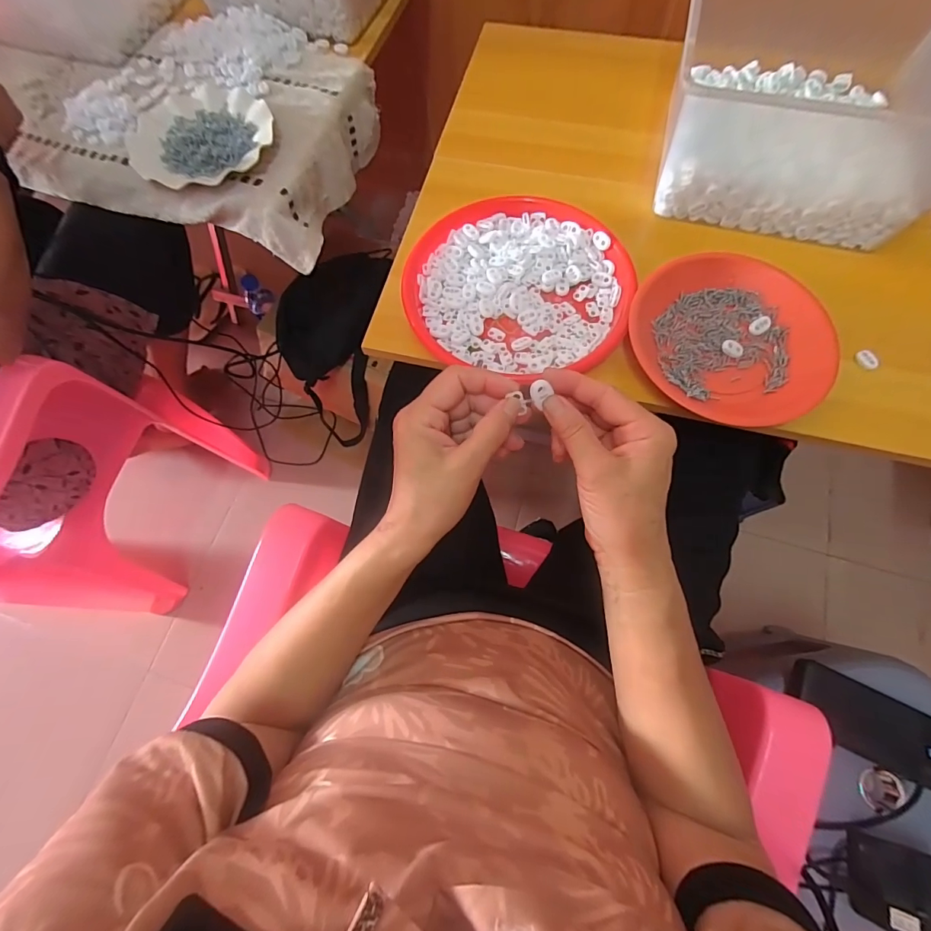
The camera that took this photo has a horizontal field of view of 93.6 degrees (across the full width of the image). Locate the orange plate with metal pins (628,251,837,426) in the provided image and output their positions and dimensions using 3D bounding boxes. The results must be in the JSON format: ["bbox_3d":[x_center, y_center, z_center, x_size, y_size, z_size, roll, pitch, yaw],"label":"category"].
[{"bbox_3d":[0.265,-0.130,0.445,0.189,0.032,0.179,-1,71,3],"label":"orange plate with metal pins"}]

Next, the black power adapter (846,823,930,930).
[{"bbox_3d":[0.440,0.421,0.437,0.076,0.054,0.070,14,72,7],"label":"black power adapter"}]

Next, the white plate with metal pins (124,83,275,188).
[{"bbox_3d":[-0.349,-0.435,0.571,0.192,0.020,0.177,-1,71,3],"label":"white plate with metal pins"}]

